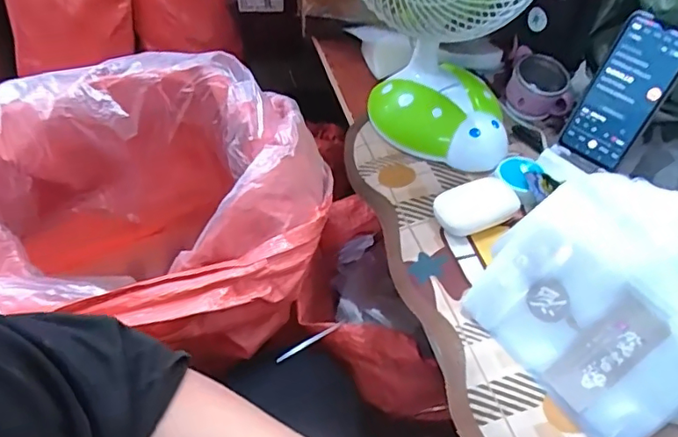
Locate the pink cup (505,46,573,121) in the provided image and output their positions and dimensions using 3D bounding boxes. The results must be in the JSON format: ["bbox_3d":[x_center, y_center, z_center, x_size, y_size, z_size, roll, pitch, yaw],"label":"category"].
[{"bbox_3d":[0.267,-0.181,0.732,0.082,0.058,0.083,14,50,10],"label":"pink cup"}]

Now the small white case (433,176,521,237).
[{"bbox_3d":[0.153,-0.016,0.603,0.093,0.026,0.054,-19,53,-17],"label":"small white case"}]

